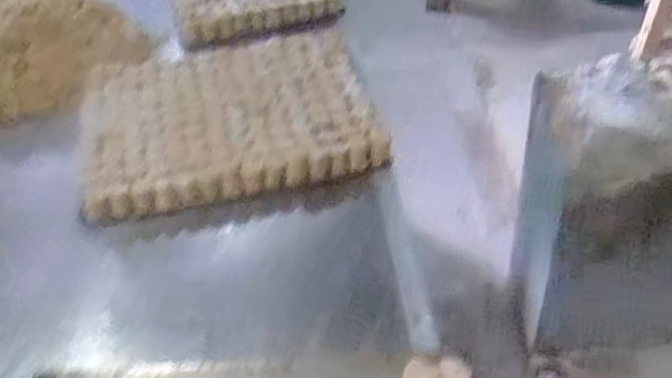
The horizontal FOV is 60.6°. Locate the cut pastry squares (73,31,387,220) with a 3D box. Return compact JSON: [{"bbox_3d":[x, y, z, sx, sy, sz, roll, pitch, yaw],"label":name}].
[{"bbox_3d":[-0.168,-0.118,0.895,0.428,0.044,0.344,-12,48,-8],"label":"cut pastry squares"}]

